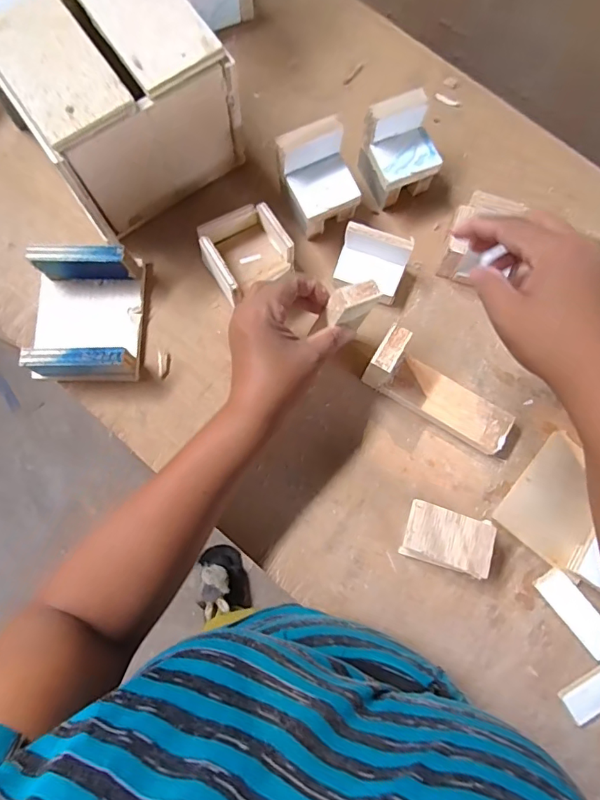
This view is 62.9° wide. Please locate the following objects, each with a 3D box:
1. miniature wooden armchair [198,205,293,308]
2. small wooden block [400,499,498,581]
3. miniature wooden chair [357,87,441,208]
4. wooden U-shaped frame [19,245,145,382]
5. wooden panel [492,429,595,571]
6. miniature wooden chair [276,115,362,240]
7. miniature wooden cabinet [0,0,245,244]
[{"bbox_3d":[-0.051,-0.138,0.467,0.077,0.047,0.073,-33,81,-7],"label":"miniature wooden armchair"},{"bbox_3d":[0.125,0.119,0.423,0.069,0.036,0.046,17,79,3],"label":"small wooden block"},{"bbox_3d":[0.095,-0.236,0.473,0.063,0.075,0.061,-21,80,-5],"label":"miniature wooden chair"},{"bbox_3d":[-0.200,-0.076,0.449,0.099,0.053,0.114,-2,79,-1],"label":"wooden U-shaped frame"},{"bbox_3d":[0.235,0.090,0.441,0.076,0.011,0.099,38,81,7],"label":"wooden panel"},{"bbox_3d":[0.017,-0.204,0.466,0.063,0.075,0.067,-20,79,-4],"label":"miniature wooden chair"},{"bbox_3d":[-0.152,-0.254,0.435,0.156,0.143,0.125,-36,81,-7],"label":"miniature wooden cabinet"}]

